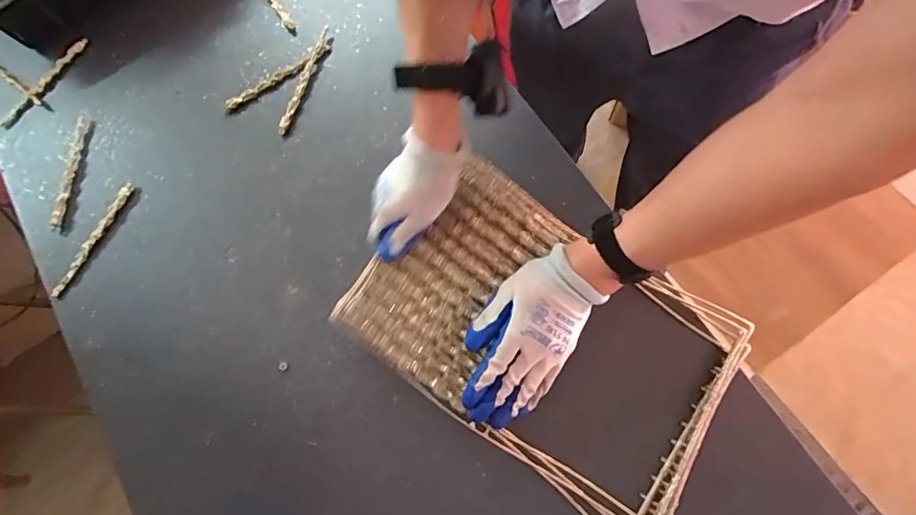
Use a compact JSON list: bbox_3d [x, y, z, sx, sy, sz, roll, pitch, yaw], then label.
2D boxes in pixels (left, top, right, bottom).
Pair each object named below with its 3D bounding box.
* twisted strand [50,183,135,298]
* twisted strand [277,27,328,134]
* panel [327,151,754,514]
[{"bbox_3d":[-0.446,-0.022,0.584,0.010,0.004,0.156,25,79,10],"label":"twisted strand"},{"bbox_3d":[-0.202,-0.234,0.628,0.012,0.008,0.163,15,77,8],"label":"twisted strand"},{"bbox_3d":[0.089,0.073,0.490,0.362,0.047,0.244,35,80,8],"label":"panel"}]

